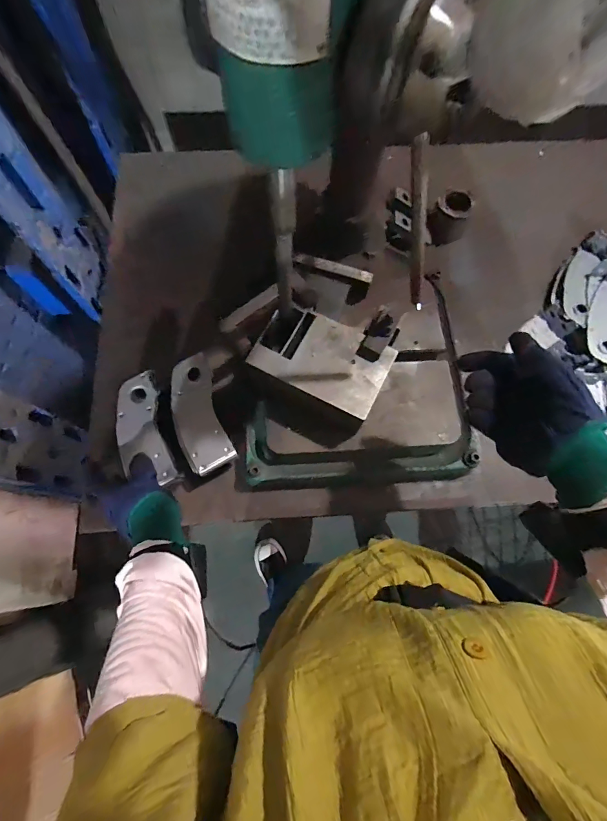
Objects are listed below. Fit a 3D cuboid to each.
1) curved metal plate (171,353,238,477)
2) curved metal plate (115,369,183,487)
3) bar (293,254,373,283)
[{"bbox_3d":[-0.161,0.005,0.583,0.072,0.028,0.172,-18,75,-7],"label":"curved metal plate"},{"bbox_3d":[-0.237,0.030,0.568,0.071,0.025,0.171,-19,81,-7],"label":"curved metal plate"},{"bbox_3d":[0.048,-0.228,0.613,0.128,0.005,0.017,16,105,1],"label":"bar"}]

